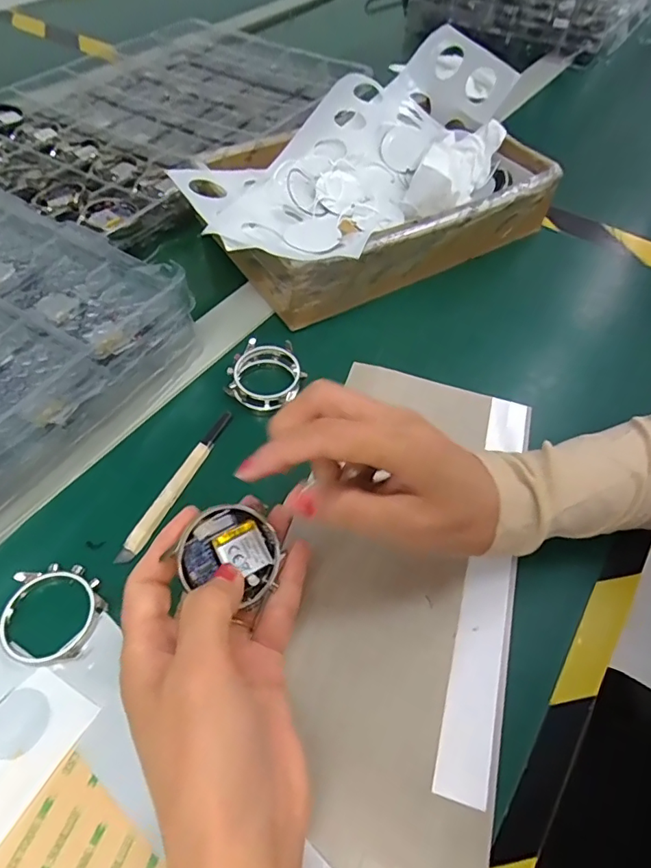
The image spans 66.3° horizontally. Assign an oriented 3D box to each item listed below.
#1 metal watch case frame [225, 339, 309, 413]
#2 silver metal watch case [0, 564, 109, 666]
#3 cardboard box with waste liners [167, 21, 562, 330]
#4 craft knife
[{"bbox_3d":[-0.042,-0.041,0.345,0.045,0.019,0.052,32,60,19],"label":"metal watch case frame"},{"bbox_3d":[-0.142,0.090,0.256,0.051,0.005,0.048,18,56,11],"label":"silver metal watch case"},{"bbox_3d":[0.040,-0.214,0.431,0.326,0.082,0.201,-32,62,-22],"label":"cardboard box with waste liners"},{"bbox_3d":[-0.088,0.029,0.304,0.010,0.010,0.113,21,57,13],"label":"craft knife"}]

